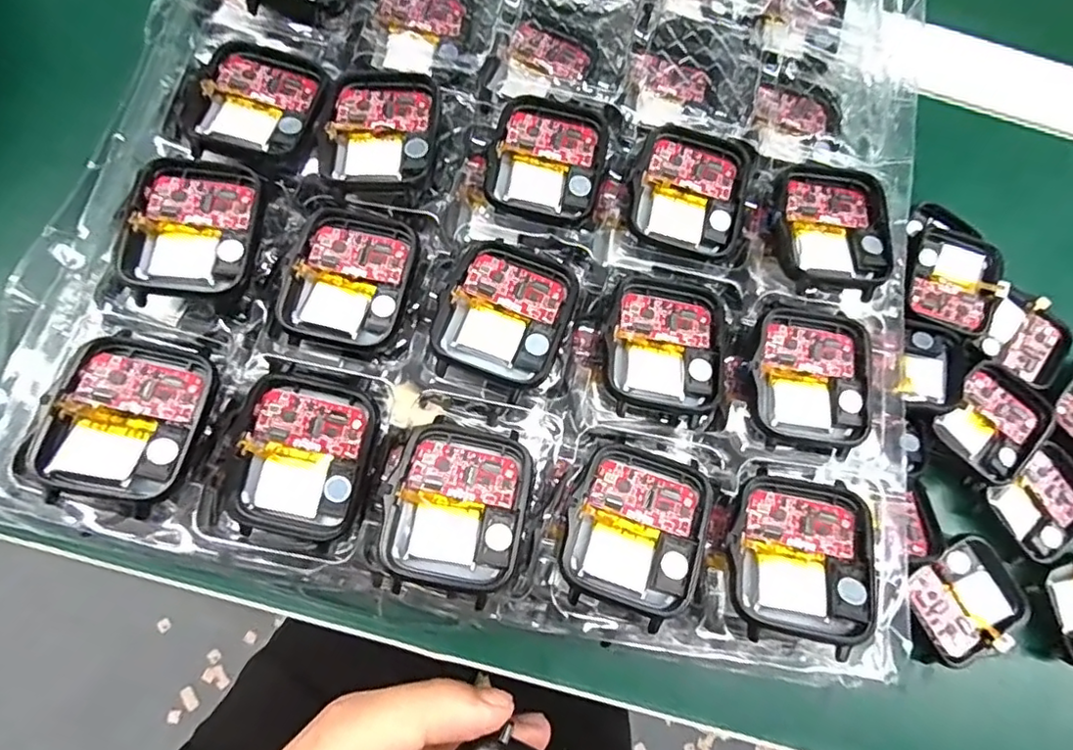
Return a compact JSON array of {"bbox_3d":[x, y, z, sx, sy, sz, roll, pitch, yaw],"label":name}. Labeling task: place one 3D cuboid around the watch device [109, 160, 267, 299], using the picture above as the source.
[{"bbox_3d":[-0.103,-0.046,0.177,0.037,0.008,0.043,7,75,-4],"label":"watch device"}]

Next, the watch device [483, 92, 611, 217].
[{"bbox_3d":[0.004,-0.074,0.199,0.037,0.007,0.043,14,75,-2],"label":"watch device"}]

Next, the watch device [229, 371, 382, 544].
[{"bbox_3d":[-0.065,0.024,0.167,0.037,0.012,0.043,15,75,-2],"label":"watch device"}]

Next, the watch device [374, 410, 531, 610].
[{"bbox_3d":[-0.022,0.036,0.163,0.038,0.008,0.046,11,75,-3],"label":"watch device"}]

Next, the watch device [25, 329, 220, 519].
[{"bbox_3d":[-0.112,0.011,0.159,0.038,0.011,0.045,18,75,-1],"label":"watch device"}]

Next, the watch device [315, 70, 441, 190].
[{"bbox_3d":[-0.050,-0.081,0.192,0.036,0.009,0.043,7,75,-4],"label":"watch device"}]

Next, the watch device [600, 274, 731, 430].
[{"bbox_3d":[0.041,-0.010,0.185,0.037,0.006,0.045,13,75,-3],"label":"watch device"}]

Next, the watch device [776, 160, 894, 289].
[{"bbox_3d":[0.099,-0.050,0.198,0.036,0.009,0.044,10,75,-4],"label":"watch device"}]

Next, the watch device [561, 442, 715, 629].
[{"bbox_3d":[0.029,0.043,0.166,0.037,0.007,0.045,21,75,0],"label":"watch device"}]

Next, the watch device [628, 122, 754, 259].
[{"bbox_3d":[0.052,-0.063,0.200,0.037,0.009,0.042,16,75,-2],"label":"watch device"}]

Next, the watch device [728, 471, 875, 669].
[{"bbox_3d":[0.075,0.051,0.165,0.037,0.013,0.045,16,75,-2],"label":"watch device"}]

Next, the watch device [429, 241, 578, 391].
[{"bbox_3d":[-0.009,-0.020,0.180,0.038,0.009,0.043,23,75,0],"label":"watch device"}]

